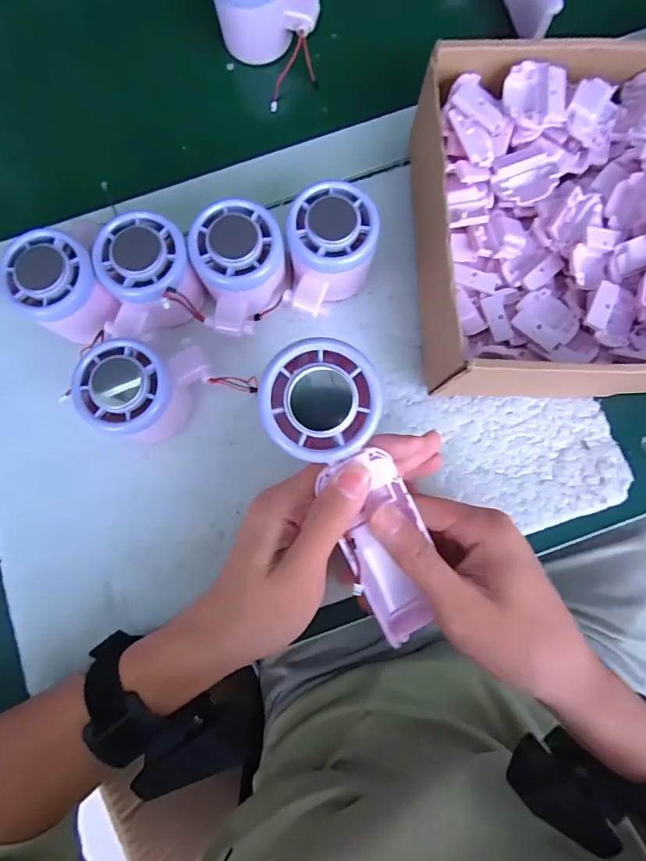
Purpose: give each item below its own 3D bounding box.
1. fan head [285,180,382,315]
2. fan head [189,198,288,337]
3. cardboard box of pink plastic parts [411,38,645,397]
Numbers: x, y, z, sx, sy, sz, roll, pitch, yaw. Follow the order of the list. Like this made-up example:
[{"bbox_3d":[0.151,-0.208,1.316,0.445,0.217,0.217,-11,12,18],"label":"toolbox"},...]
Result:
[{"bbox_3d":[0.006,-0.109,0.296,0.052,0.051,0.069,6,82,3],"label":"fan head"},{"bbox_3d":[-0.050,-0.098,0.292,0.053,0.047,0.071,-5,82,1],"label":"fan head"},{"bbox_3d":[0.160,-0.128,0.293,0.199,0.067,0.209,-1,82,2],"label":"cardboard box of pink plastic parts"}]

